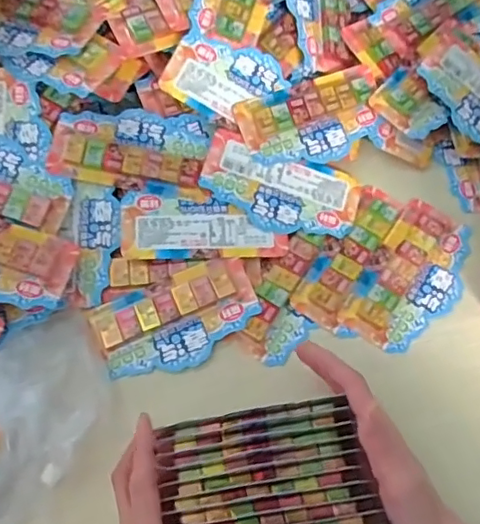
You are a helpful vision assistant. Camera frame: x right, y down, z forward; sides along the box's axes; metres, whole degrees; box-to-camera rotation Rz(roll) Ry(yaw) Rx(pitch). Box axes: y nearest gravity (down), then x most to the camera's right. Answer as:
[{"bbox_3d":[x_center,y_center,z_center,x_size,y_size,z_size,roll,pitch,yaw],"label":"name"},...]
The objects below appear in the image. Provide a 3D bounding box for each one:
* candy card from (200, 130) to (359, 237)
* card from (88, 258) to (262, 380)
[{"bbox_3d":[0.037,-0.065,0.515,0.143,0.011,0.077,17,66,-6],"label":"candy card"},{"bbox_3d":[-0.053,0.049,0.478,0.137,0.019,0.077,-20,67,-9],"label":"card"}]

